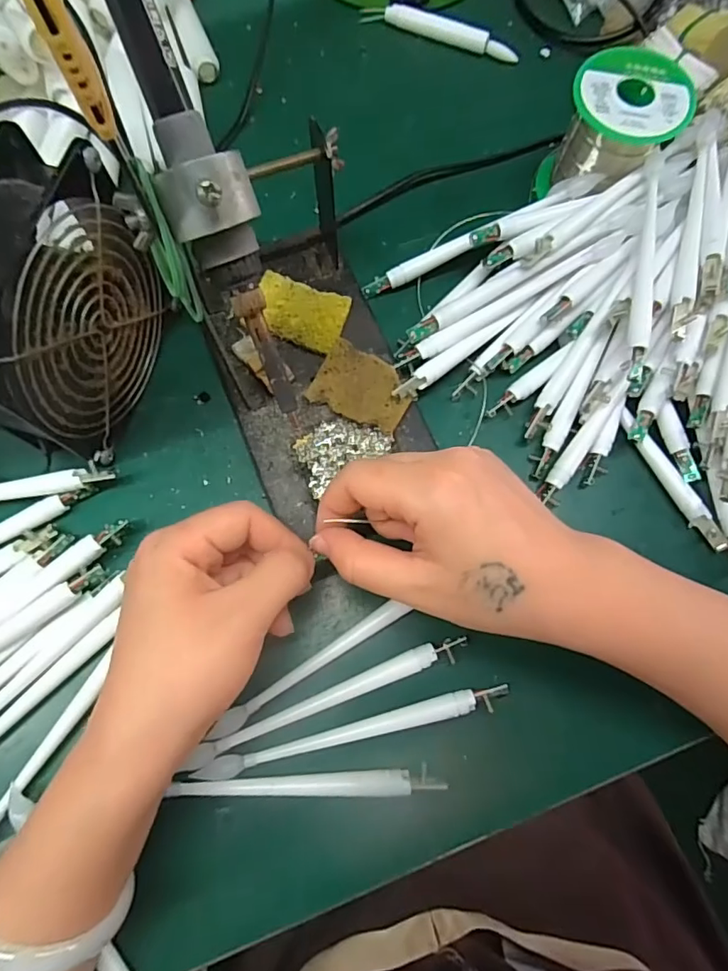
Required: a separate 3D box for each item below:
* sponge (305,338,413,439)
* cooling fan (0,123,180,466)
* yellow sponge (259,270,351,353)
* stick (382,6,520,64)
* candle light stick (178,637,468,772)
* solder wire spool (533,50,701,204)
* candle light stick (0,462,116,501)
[{"bbox_3d":[0.000,-0.056,0.302,0.055,0.007,0.039,28,76,5],"label":"sponge"},{"bbox_3d":[-0.150,-0.079,0.257,0.046,0.116,0.120,19,76,3],"label":"cooling fan"},{"bbox_3d":[-0.039,-0.103,0.317,0.055,0.006,0.039,17,76,3],"label":"yellow sponge"},{"bbox_3d":[0.065,-0.334,0.386,0.101,0.010,0.009,20,76,3],"label":"stick"},{"bbox_3d":[-0.016,0.109,0.271,0.144,0.010,0.013,-19,77,-7],"label":"candle light stick"},{"bbox_3d":[0.155,-0.219,0.329,0.067,0.064,0.062,21,76,4],"label":"solder wire spool"},{"bbox_3d":[-0.213,0.006,0.288,0.151,0.015,0.011,-9,76,-4],"label":"candle light stick"}]

